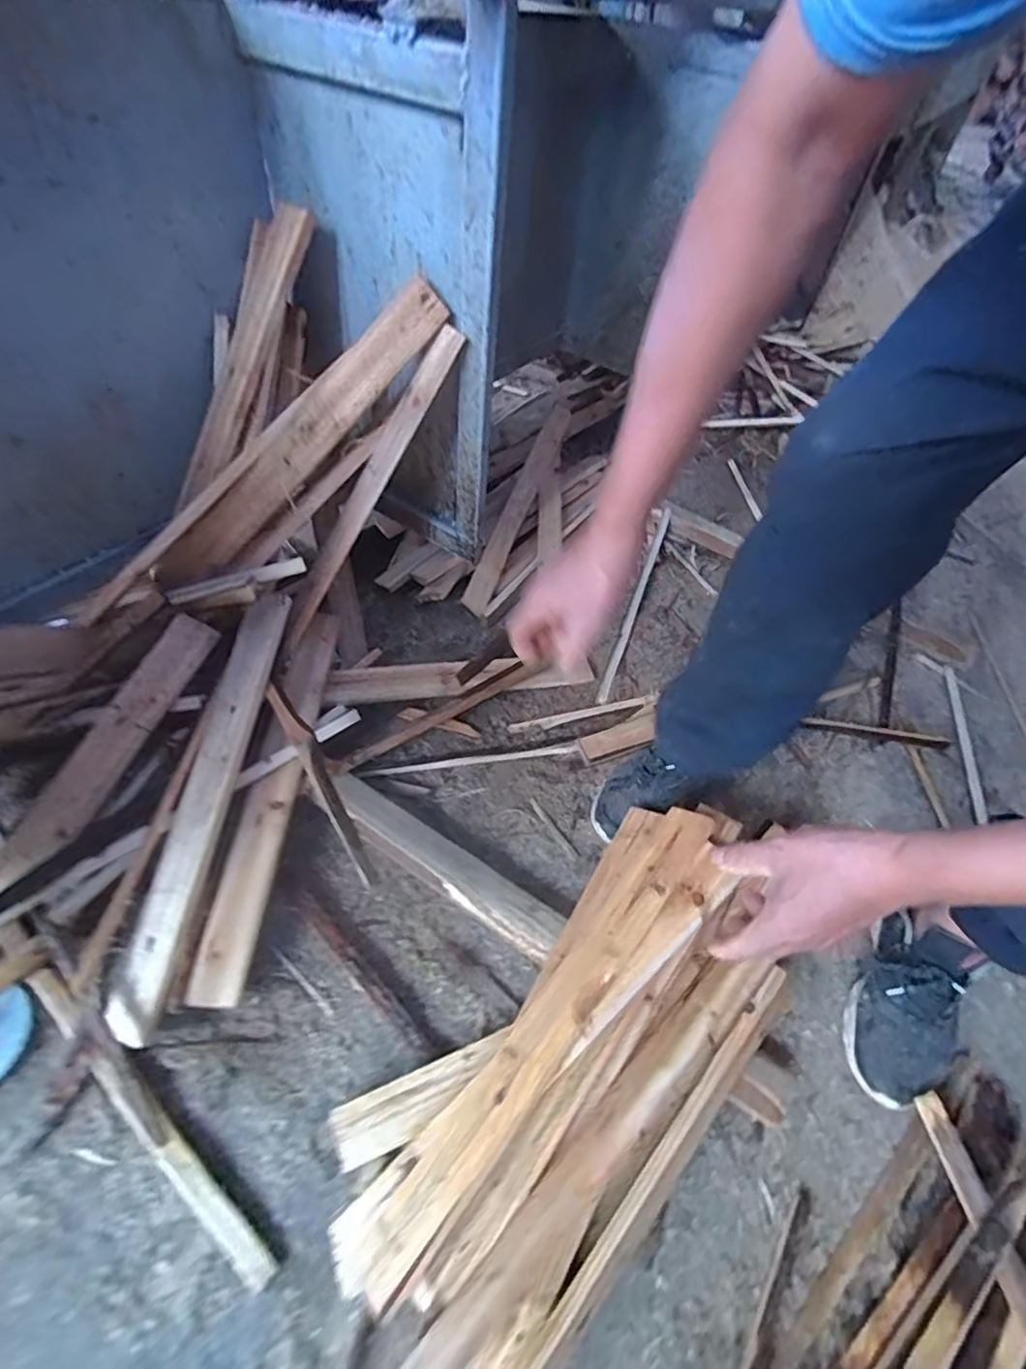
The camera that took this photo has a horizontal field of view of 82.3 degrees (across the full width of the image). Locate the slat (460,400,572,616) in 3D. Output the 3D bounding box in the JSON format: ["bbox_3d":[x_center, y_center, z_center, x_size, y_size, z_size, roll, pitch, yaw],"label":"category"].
[{"bbox_3d":[0.018,-0.359,1.125,0.046,0.030,0.529,19,70,9],"label":"slat"}]

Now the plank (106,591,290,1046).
[{"bbox_3d":[-0.351,0.125,0.666,0.070,0.025,0.486,8,74,14],"label":"plank"}]

